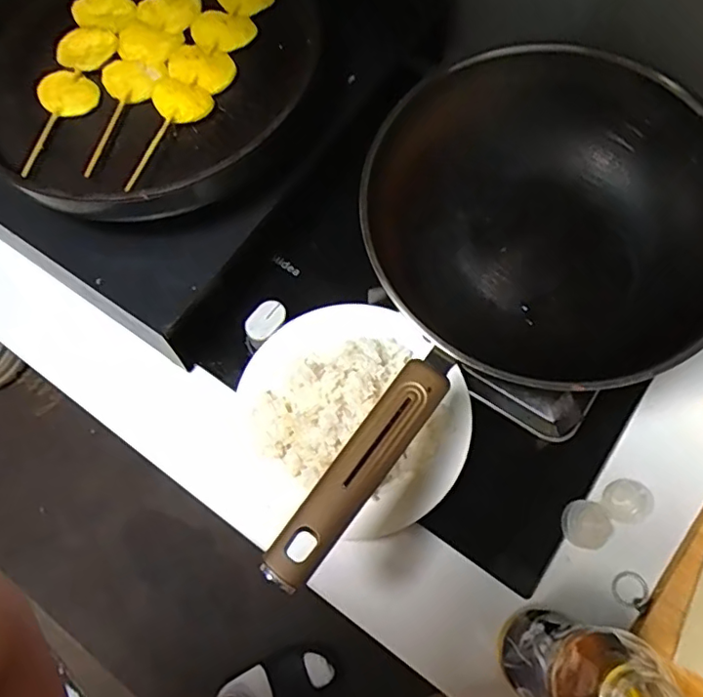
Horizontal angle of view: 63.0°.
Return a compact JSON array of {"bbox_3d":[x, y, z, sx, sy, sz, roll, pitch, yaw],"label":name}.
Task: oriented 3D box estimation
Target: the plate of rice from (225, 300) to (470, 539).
[{"bbox_3d":[0.000,0.061,0.501,0.202,0.054,0.192,-1,69,2],"label":"plate of rice"}]

